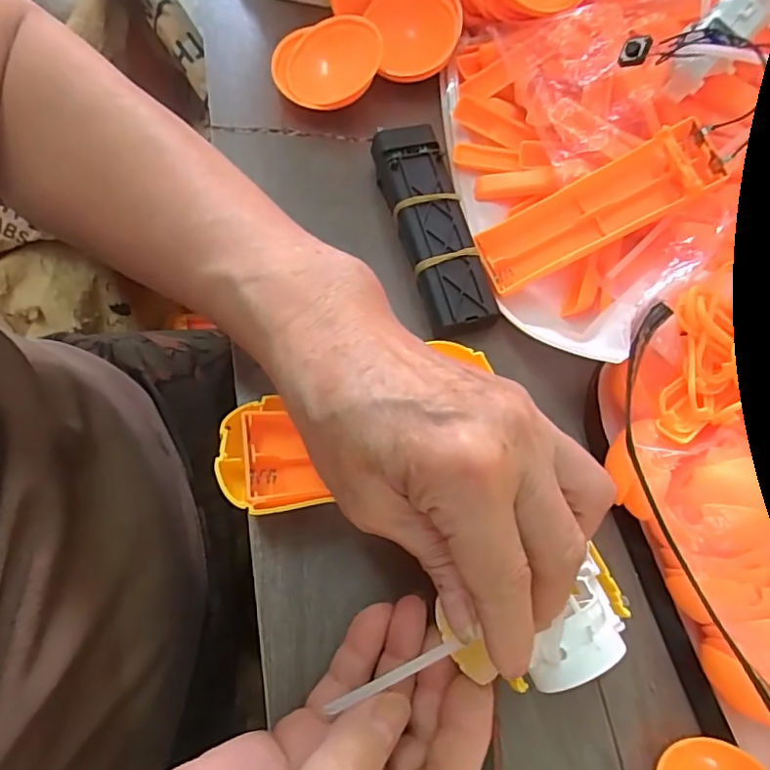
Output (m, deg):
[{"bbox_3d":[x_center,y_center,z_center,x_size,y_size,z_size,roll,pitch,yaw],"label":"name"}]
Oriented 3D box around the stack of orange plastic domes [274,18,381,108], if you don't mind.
[{"bbox_3d":[-0.032,-0.176,0.310,0.057,0.026,0.052,0,71,-2],"label":"stack of orange plastic domes"}]

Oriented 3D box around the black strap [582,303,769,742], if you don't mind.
[{"bbox_3d":[0.125,0.091,0.209,0.027,0.047,0.250,-7,71,-9],"label":"black strap"}]

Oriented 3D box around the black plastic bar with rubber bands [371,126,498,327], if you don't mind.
[{"bbox_3d":[0.024,-0.080,0.282,0.032,0.019,0.107,-17,72,-12],"label":"black plastic bar with rubber bands"}]

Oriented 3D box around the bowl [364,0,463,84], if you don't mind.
[{"bbox_3d":[0.017,-0.201,0.316,0.050,0.015,0.054,-17,83,10],"label":"bowl"}]

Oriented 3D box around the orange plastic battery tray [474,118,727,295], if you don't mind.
[{"bbox_3d":[0.099,-0.083,0.272,0.110,0.020,0.034,-27,72,14],"label":"orange plastic battery tray"}]

